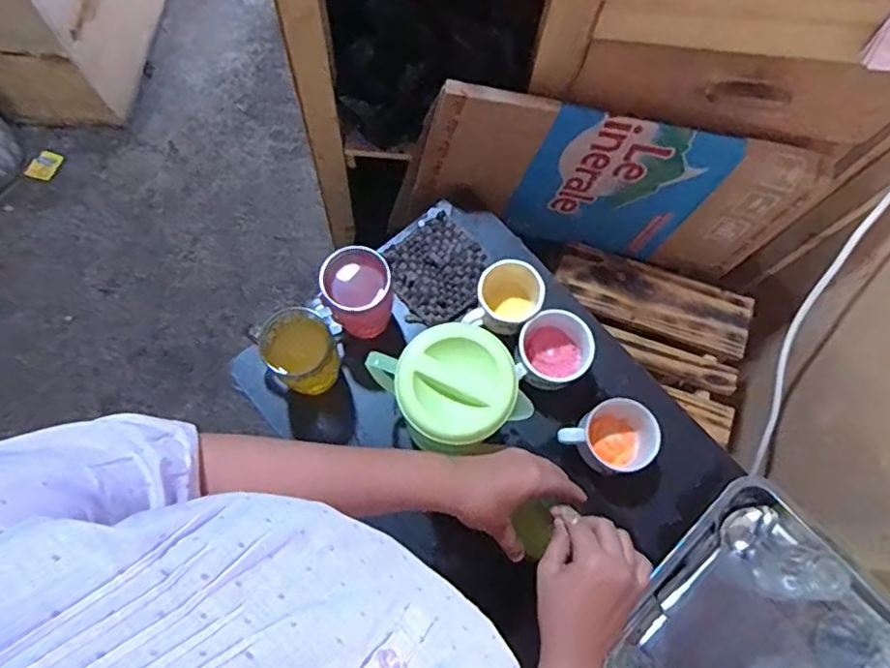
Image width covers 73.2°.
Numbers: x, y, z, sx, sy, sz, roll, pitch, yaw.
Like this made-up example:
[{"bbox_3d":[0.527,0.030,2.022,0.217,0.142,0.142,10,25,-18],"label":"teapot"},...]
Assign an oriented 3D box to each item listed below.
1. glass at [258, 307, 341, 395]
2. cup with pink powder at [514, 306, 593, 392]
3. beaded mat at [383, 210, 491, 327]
[{"bbox_3d":[-0.159,0.024,0.681,0.070,0.122,0.079,-24,75,-8],"label":"glass"},{"bbox_3d":[0.128,0.022,0.721,0.085,0.061,0.084,0,73,-1],"label":"cup with pink powder"},{"bbox_3d":[-0.007,-0.083,0.773,0.119,0.013,0.128,-34,77,-11],"label":"beaded mat"}]

